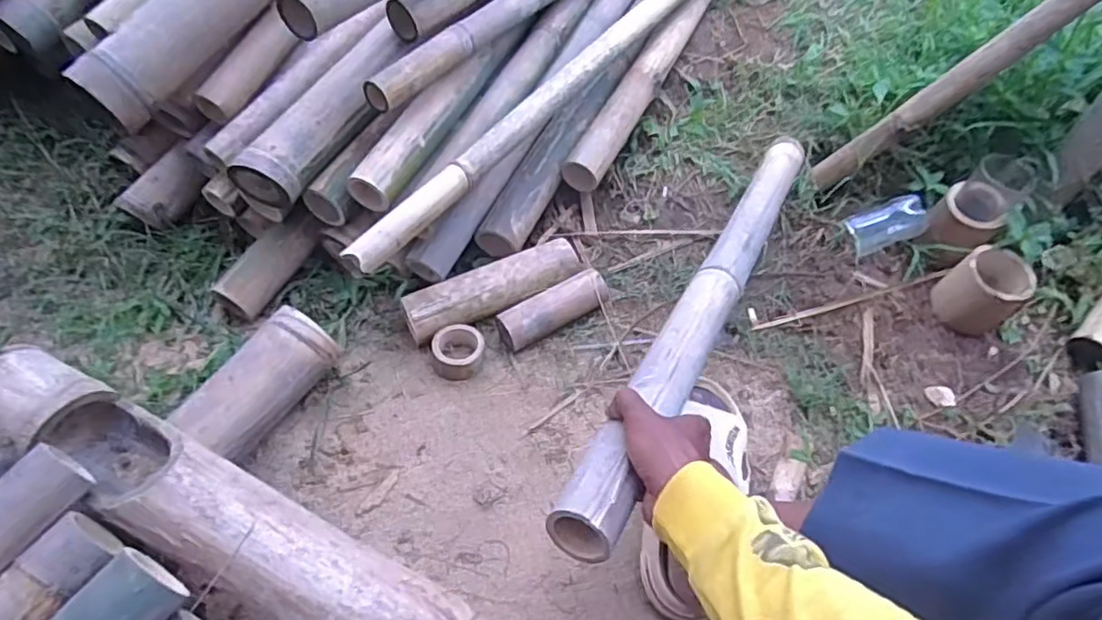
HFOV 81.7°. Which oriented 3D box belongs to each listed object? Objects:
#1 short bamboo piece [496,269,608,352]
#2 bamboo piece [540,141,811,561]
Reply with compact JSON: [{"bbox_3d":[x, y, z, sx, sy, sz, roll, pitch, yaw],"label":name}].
[{"bbox_3d":[0.004,-0.001,0.837,0.146,0.043,0.052,-27,59,-16],"label":"short bamboo piece"},{"bbox_3d":[0.185,-0.031,0.704,0.051,0.045,0.700,24,45,16],"label":"bamboo piece"}]

